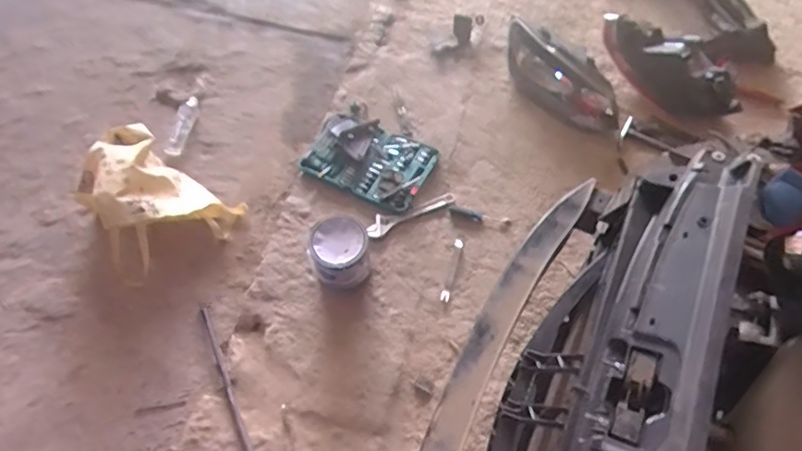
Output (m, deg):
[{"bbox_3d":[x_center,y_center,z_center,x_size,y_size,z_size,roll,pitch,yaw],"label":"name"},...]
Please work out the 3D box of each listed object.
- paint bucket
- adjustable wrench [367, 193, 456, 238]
[{"bbox_3d":[-0.169,0.086,1.515,0.161,0.191,0.147,1,58,-1],"label":"paint bucket"},{"bbox_3d":[0.030,-0.040,1.689,0.300,0.022,0.065,-25,60,-15],"label":"adjustable wrench"}]

